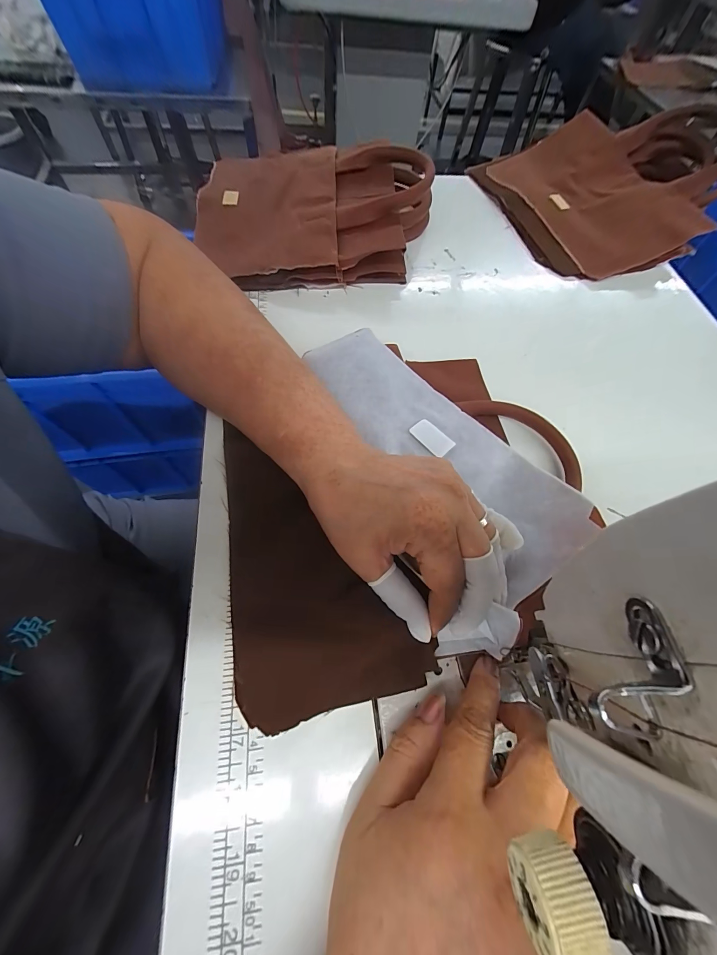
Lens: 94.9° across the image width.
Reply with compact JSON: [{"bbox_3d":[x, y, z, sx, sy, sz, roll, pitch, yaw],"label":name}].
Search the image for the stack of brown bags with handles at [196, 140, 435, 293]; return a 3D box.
[{"bbox_3d":[-0.052,-0.310,0.366,0.265,0.044,0.238,-4,65,-7],"label":"stack of brown bags with handles"}]

